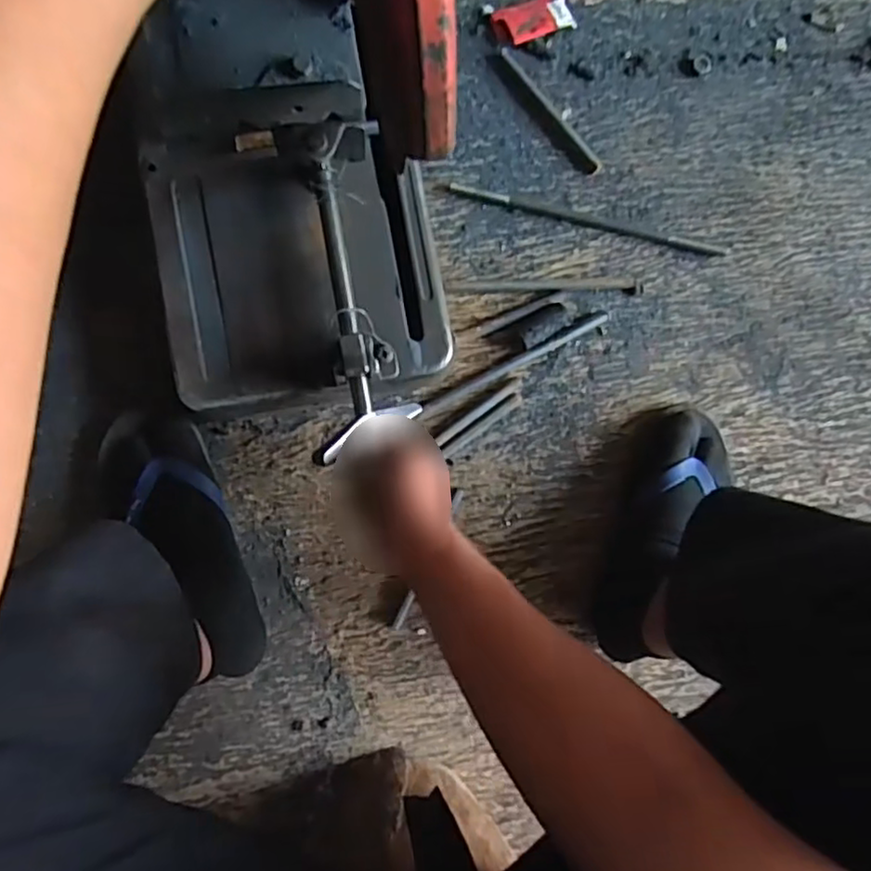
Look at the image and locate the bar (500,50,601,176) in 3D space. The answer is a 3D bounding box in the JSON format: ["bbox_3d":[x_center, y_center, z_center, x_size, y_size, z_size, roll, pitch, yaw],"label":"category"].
[{"bbox_3d":[0.124,-0.344,0.696,0.015,0.006,0.159,-39,90,-3],"label":"bar"}]

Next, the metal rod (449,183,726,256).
[{"bbox_3d":[0.162,-0.226,0.692,0.297,0.005,0.013,12,86,-5],"label":"metal rod"}]

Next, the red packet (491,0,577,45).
[{"bbox_3d":[0.106,-0.440,0.692,0.081,0.015,0.042,-22,89,-3],"label":"red packet"}]

